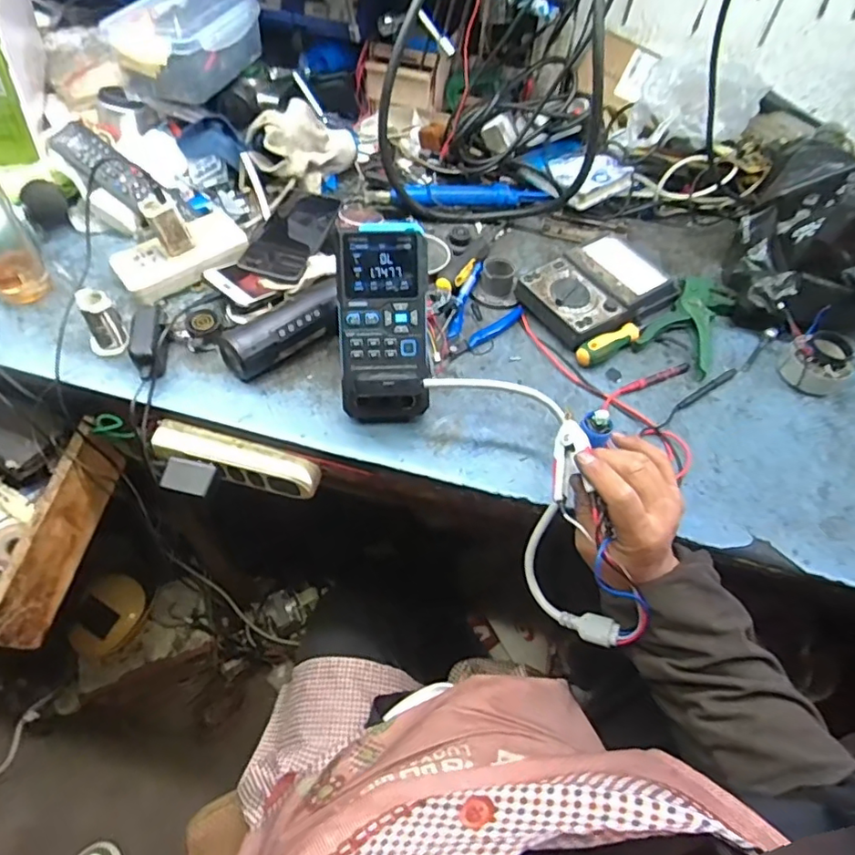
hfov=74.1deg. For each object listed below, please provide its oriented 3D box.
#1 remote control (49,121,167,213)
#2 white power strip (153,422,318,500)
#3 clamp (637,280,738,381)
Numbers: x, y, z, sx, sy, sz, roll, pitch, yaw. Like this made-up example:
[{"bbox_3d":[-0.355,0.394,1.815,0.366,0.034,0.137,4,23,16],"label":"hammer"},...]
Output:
[{"bbox_3d":[-0.393,-0.318,0.695,0.137,0.022,0.052,38,56,-8],"label":"remote control"},{"bbox_3d":[-0.199,0.036,0.598,0.170,0.051,0.033,12,54,4],"label":"white power strip"},{"bbox_3d":[0.321,-0.135,0.693,0.081,0.022,0.161,27,56,15],"label":"clamp"}]

